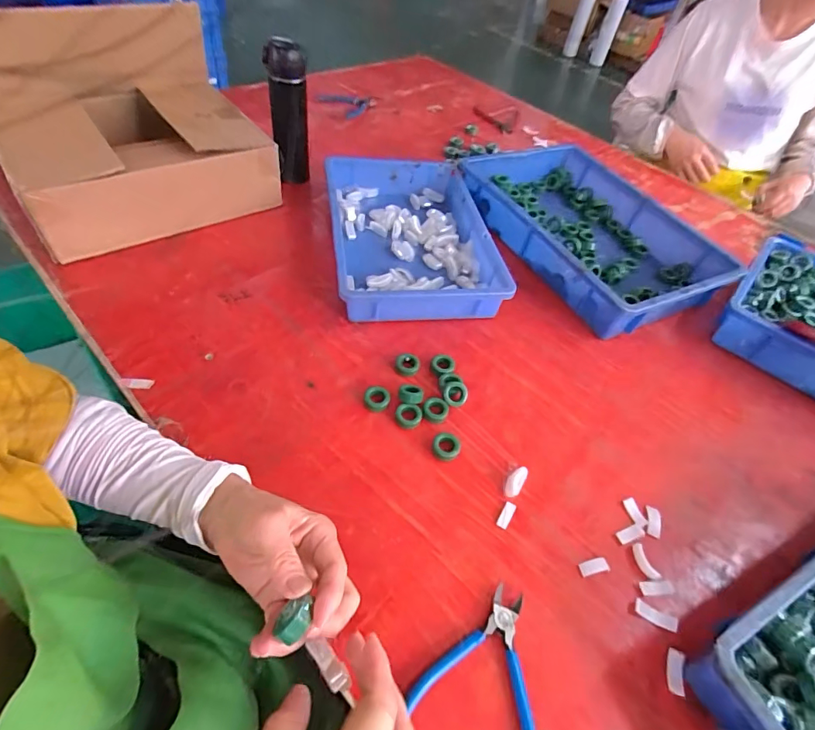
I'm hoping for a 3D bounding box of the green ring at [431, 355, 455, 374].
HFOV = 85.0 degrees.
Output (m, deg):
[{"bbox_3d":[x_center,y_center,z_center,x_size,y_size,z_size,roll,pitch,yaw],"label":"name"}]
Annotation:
[{"bbox_3d":[0.045,0.002,0.575,0.029,0.010,0.030,5,49,-6],"label":"green ring"}]

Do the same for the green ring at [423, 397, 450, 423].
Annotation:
[{"bbox_3d":[0.034,0.055,0.533,0.030,0.011,0.032,5,49,-6],"label":"green ring"}]

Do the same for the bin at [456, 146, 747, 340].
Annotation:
[{"bbox_3d":[0.319,-0.238,0.789,0.298,0.077,0.431,-19,55,-24],"label":"bin"}]

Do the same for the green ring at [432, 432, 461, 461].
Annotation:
[{"bbox_3d":[0.044,0.093,0.504,0.030,0.015,0.030,5,49,-6],"label":"green ring"}]

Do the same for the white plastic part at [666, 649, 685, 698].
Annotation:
[{"bbox_3d":[0.239,0.272,0.396,0.013,0.007,0.036,24,50,11],"label":"white plastic part"}]

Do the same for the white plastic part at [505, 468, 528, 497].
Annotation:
[{"bbox_3d":[0.118,0.127,0.485,0.018,0.005,0.040,27,51,14],"label":"white plastic part"}]

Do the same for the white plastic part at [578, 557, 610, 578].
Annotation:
[{"bbox_3d":[0.186,0.201,0.443,0.033,0.004,0.013,-5,51,-14],"label":"white plastic part"}]

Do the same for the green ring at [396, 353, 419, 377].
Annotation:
[{"bbox_3d":[0.000,0.000,0.570,0.031,0.009,0.032,5,49,-6],"label":"green ring"}]

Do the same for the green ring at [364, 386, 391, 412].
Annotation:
[{"bbox_3d":[-0.036,0.041,0.532,0.030,0.014,0.030,5,49,-6],"label":"green ring"}]

